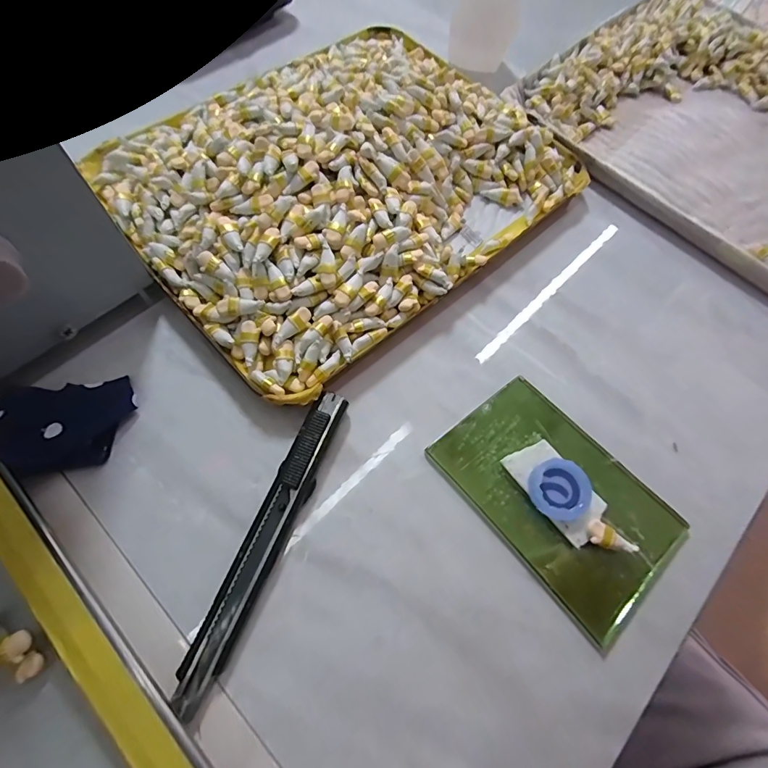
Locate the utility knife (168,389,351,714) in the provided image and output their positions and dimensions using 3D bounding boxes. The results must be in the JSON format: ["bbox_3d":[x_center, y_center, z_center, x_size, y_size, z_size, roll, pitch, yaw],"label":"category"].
[{"bbox_3d":[-0.048,0.062,0.177,0.016,0.012,0.130,21,67,6],"label":"utility knife"}]

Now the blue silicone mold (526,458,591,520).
[{"bbox_3d":[0.079,0.047,0.188,0.028,0.008,0.026,1,66,-2],"label":"blue silicone mold"}]

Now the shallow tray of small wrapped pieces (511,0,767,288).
[{"bbox_3d":[0.238,-0.184,0.295,0.235,0.026,0.219,42,71,14],"label":"shallow tray of small wrapped pieces"}]

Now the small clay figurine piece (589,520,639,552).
[{"bbox_3d":[0.098,0.067,0.181,0.021,0.007,0.010,20,67,6],"label":"small clay figurine piece"}]

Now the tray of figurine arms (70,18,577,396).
[{"bbox_3d":[-0.023,-0.127,0.242,0.237,0.042,0.193,-39,74,-17],"label":"tray of figurine arms"}]

